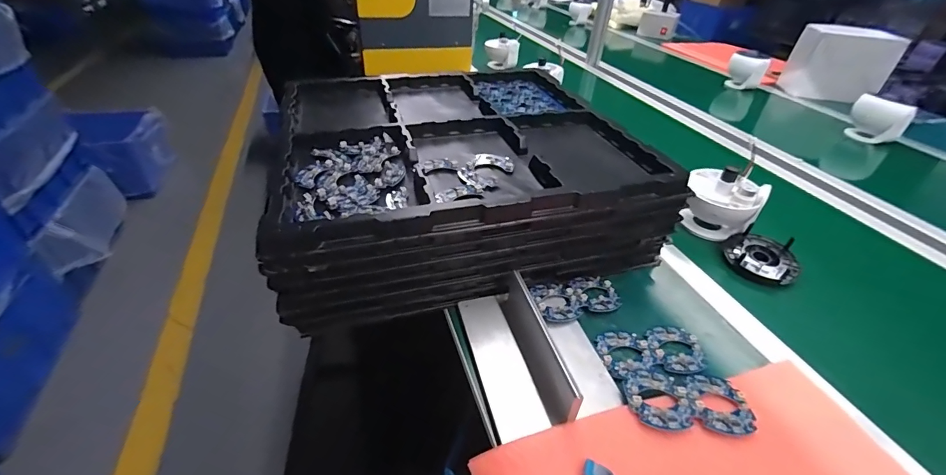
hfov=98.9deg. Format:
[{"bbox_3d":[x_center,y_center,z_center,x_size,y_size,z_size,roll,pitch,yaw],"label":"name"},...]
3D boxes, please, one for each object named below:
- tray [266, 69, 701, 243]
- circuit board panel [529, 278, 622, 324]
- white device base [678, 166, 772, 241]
[{"bbox_3d":[-0.034,-0.177,0.662,0.517,0.044,0.518,-8,39,-15],"label":"tray"},{"bbox_3d":[0.138,0.078,0.540,0.123,0.010,0.067,-10,40,-17],"label":"circuit board panel"},{"bbox_3d":[0.418,-0.061,0.688,0.115,0.104,0.098,20,40,19],"label":"white device base"}]

